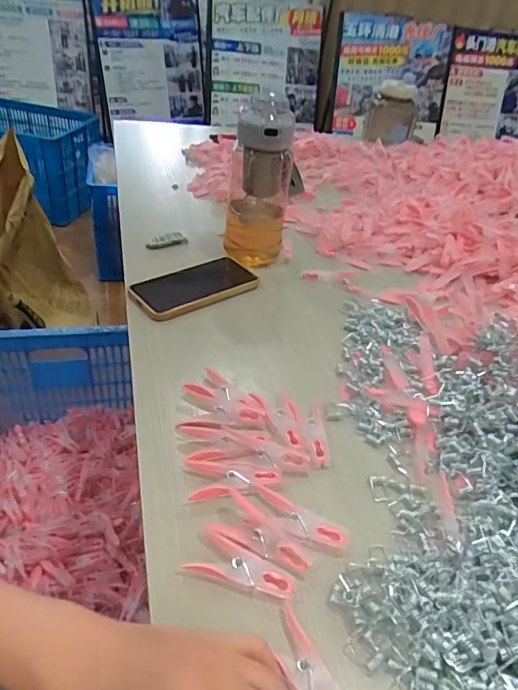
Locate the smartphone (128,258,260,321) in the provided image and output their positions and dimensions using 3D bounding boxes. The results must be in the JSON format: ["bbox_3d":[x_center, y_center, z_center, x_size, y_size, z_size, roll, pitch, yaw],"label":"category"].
[{"bbox_3d":[-0.078,-0.074,0.627,0.166,0.017,0.076,-26,49,-33],"label":"smartphone"}]

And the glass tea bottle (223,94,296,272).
[{"bbox_3d":[0.004,-0.218,0.658,0.088,0.197,0.076,6,39,0],"label":"glass tea bottle"}]

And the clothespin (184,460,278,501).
[{"bbox_3d":[-0.022,0.107,0.405,0.072,0.009,0.037,-3,40,-10],"label":"clothespin"}]

